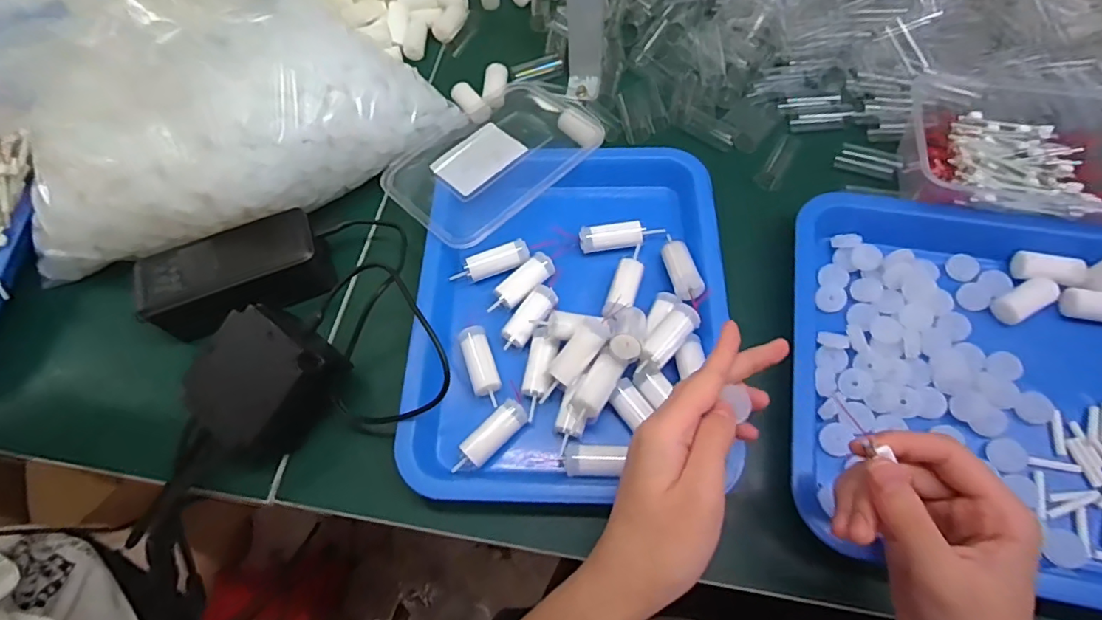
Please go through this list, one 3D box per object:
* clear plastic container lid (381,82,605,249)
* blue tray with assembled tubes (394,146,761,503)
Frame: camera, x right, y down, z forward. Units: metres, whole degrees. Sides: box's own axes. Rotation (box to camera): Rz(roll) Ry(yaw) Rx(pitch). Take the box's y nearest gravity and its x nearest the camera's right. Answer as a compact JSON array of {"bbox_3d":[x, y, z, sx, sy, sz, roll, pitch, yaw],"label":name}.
[{"bbox_3d":[-0.046,-0.138,0.460,0.186,0.009,0.117,-42,69,-16],"label":"clear plastic container lid"},{"bbox_3d":[0.013,-0.007,0.397,0.227,0.040,0.278,-2,64,3],"label":"blue tray with assembled tubes"}]

